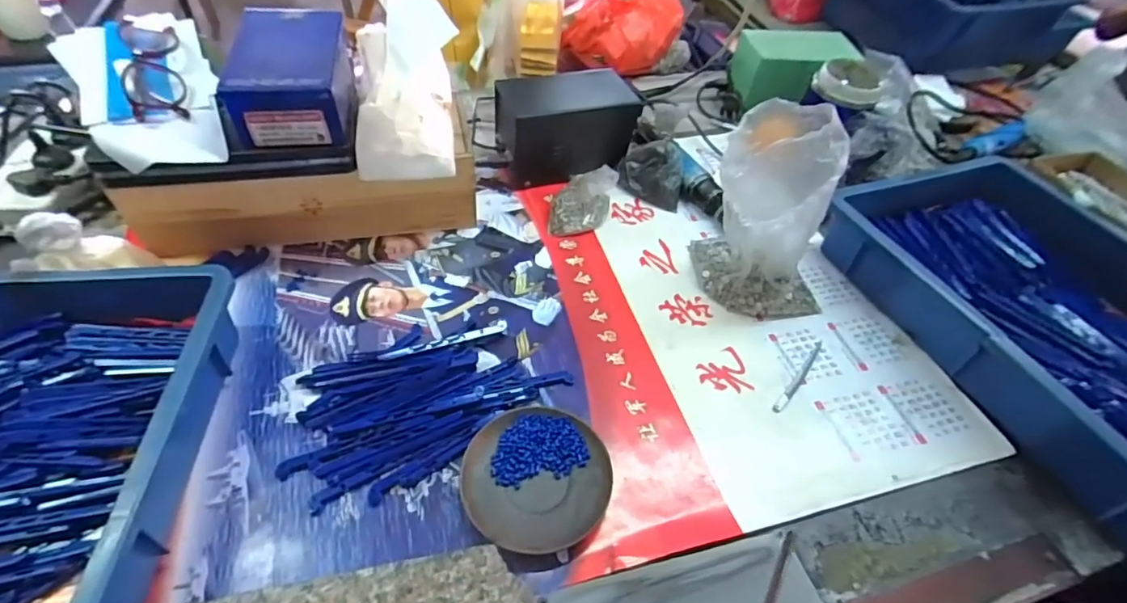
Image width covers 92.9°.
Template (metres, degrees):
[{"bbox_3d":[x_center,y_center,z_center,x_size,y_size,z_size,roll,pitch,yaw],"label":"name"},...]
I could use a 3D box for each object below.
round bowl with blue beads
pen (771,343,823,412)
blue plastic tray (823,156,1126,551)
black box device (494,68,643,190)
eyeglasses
[{"bbox_3d":[-0.021,0.137,0.421,0.112,0.016,0.110,2,47,-3],"label":"round bowl with blue beads"},{"bbox_3d":[0.228,0.071,0.515,0.009,0.004,0.108,34,53,24],"label":"pen"},{"bbox_3d":[0.511,0.014,0.531,0.318,0.073,0.418,-14,50,-17],"label":"blue plastic tray"},{"bbox_3d":[-0.001,-0.223,0.686,0.159,0.108,0.105,-9,49,-13],"label":"black box device"},{"bbox_3d":[-0.362,-0.206,0.472,0.045,0.037,0.122,-17,53,-19],"label":"eyeglasses"}]

